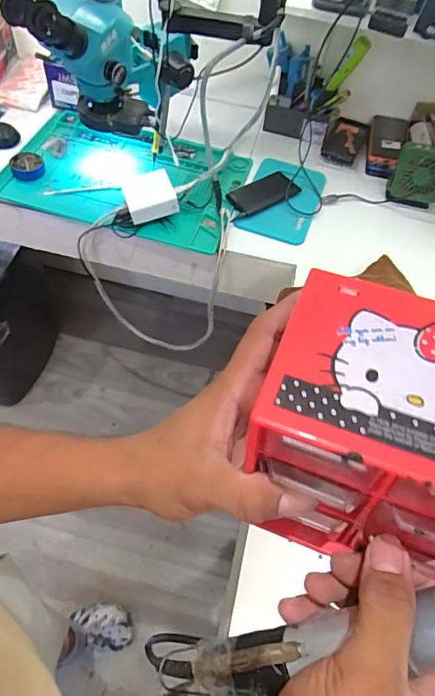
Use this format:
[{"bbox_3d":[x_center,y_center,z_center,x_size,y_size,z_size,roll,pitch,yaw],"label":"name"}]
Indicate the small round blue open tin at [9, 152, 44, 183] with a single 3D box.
[{"bbox_3d":[-0.361,-0.344,0.880,0.059,0.026,0.060,3,57,-4],"label":"small round blue open tin"}]

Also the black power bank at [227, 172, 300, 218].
[{"bbox_3d":[0.086,-0.307,0.918,0.145,0.015,0.074,-31,65,-23],"label":"black power bank"}]

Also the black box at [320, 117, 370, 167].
[{"bbox_3d":[0.282,-0.460,1.035,0.081,0.023,0.155,21,57,8],"label":"black box"}]

